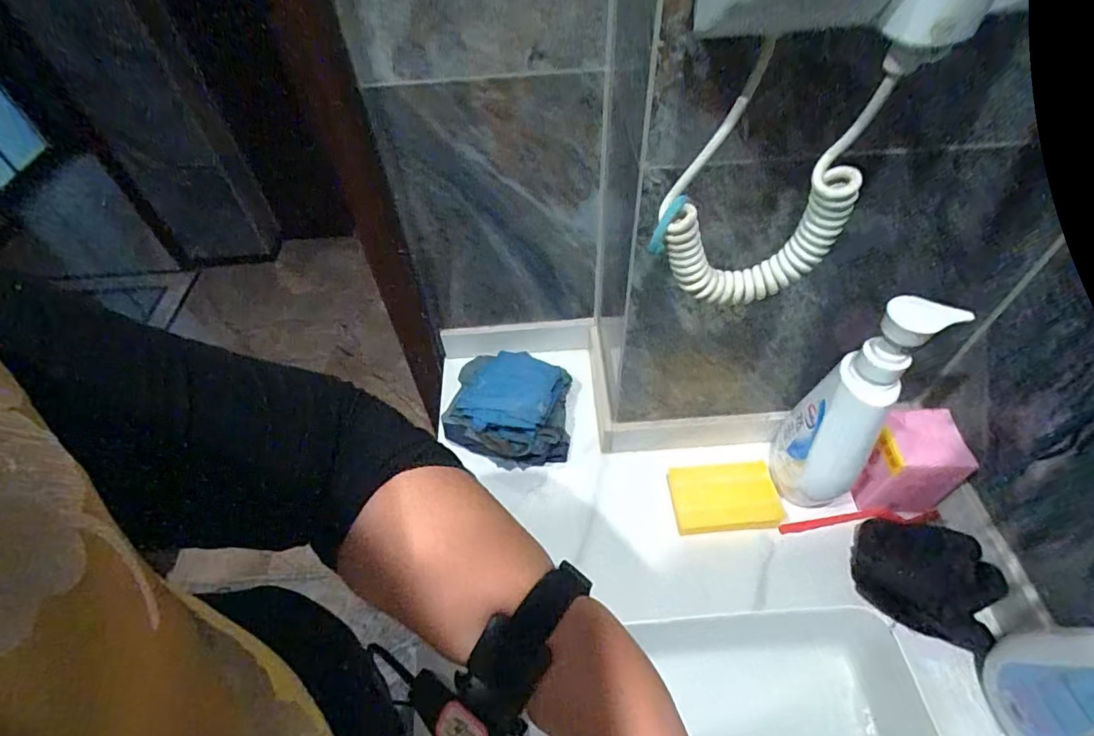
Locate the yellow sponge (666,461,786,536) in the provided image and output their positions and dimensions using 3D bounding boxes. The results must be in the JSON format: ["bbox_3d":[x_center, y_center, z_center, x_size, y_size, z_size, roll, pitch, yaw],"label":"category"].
[{"bbox_3d":[0.188,0.141,0.560,0.109,0.032,0.068,-5,51,0],"label":"yellow sponge"}]

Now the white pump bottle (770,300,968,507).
[{"bbox_3d":[0.273,0.044,0.480,0.078,0.248,0.065,29,58,24],"label":"white pump bottle"}]

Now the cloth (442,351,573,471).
[{"bbox_3d":[-0.043,0.042,0.613,0.142,0.069,0.126,9,52,11],"label":"cloth"}]

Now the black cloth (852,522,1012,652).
[{"bbox_3d":[0.357,0.199,0.496,0.113,0.018,0.098,9,65,33],"label":"black cloth"}]

